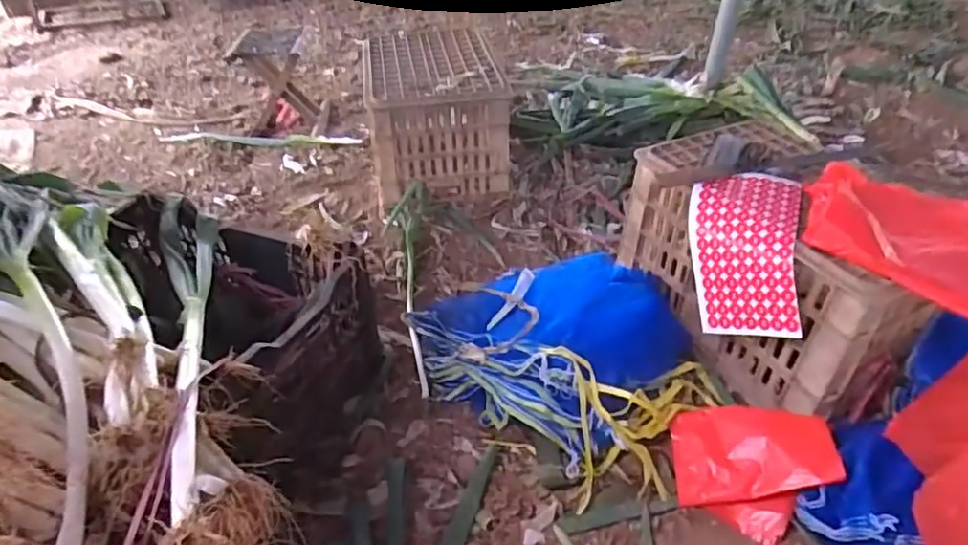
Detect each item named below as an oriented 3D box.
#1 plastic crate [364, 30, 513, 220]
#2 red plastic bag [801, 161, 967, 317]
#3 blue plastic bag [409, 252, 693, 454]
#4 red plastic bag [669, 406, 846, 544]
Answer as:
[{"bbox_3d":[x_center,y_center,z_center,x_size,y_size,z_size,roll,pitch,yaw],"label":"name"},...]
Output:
[{"bbox_3d":[-0.141,-0.436,1.605,0.334,0.258,0.474,-7,39,-10],"label":"plastic crate"},{"bbox_3d":[0.617,-0.084,0.892,0.247,0.045,0.276,22,43,25],"label":"red plastic bag"},{"bbox_3d":[0.116,0.092,1.104,0.453,0.133,0.394,26,47,28],"label":"blue plastic bag"},{"bbox_3d":[0.386,0.284,0.873,0.211,0.104,0.156,9,41,11],"label":"red plastic bag"}]

